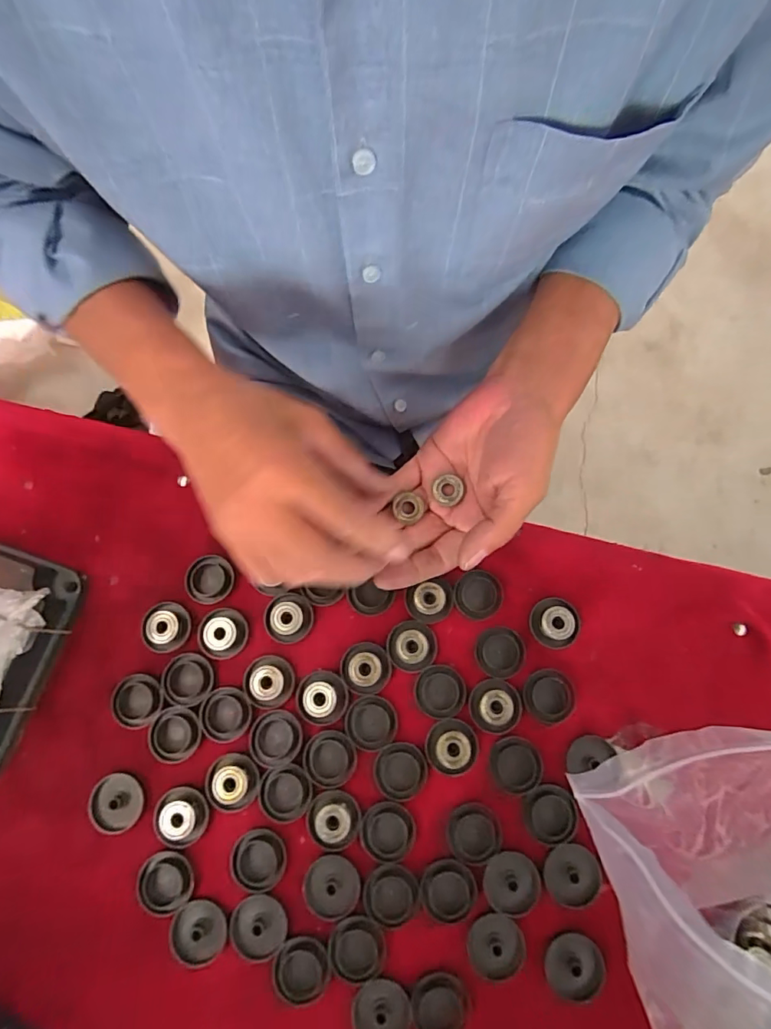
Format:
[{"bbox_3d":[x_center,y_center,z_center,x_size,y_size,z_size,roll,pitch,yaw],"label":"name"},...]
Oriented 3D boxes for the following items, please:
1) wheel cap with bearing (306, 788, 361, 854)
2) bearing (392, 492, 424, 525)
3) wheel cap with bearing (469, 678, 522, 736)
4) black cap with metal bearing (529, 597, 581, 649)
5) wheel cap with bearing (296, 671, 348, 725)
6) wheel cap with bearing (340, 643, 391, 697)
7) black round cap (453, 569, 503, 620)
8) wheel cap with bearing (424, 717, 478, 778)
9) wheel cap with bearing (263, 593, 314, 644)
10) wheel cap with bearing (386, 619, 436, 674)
[{"bbox_3d":[-0.032,0.189,0.300,0.032,0.006,0.032,0,75,1],"label":"wheel cap with bearing"},{"bbox_3d":[0.014,-0.004,0.324,0.020,0.007,0.020,2,75,1],"label":"bearing"},{"bbox_3d":[0.071,0.124,0.315,0.033,0.005,0.032,0,75,1],"label":"wheel cap with bearing"},{"bbox_3d":[0.113,0.073,0.328,0.030,0.009,0.033,0,75,1],"label":"black cap with metal bearing"},{"bbox_3d":[-0.042,0.119,0.316,0.033,0.007,0.032,0,75,1],"label":"wheel cap with bearing"},{"bbox_3d":[-0.013,0.101,0.322,0.033,0.005,0.032,0,75,1],"label":"wheel cap with bearing"},{"bbox_3d":[0.063,0.055,0.333,0.032,0.009,0.032,0,75,1],"label":"black round cap"},{"bbox_3d":[0.042,0.147,0.308,0.032,0.007,0.032,0,75,1],"label":"wheel cap with bearing"},{"bbox_3d":[-0.066,0.070,0.330,0.033,0.009,0.033,0,75,1],"label":"wheel cap with bearing"},{"bbox_3d":[0.018,0.088,0.325,0.033,0.005,0.032,0,75,1],"label":"wheel cap with bearing"}]

